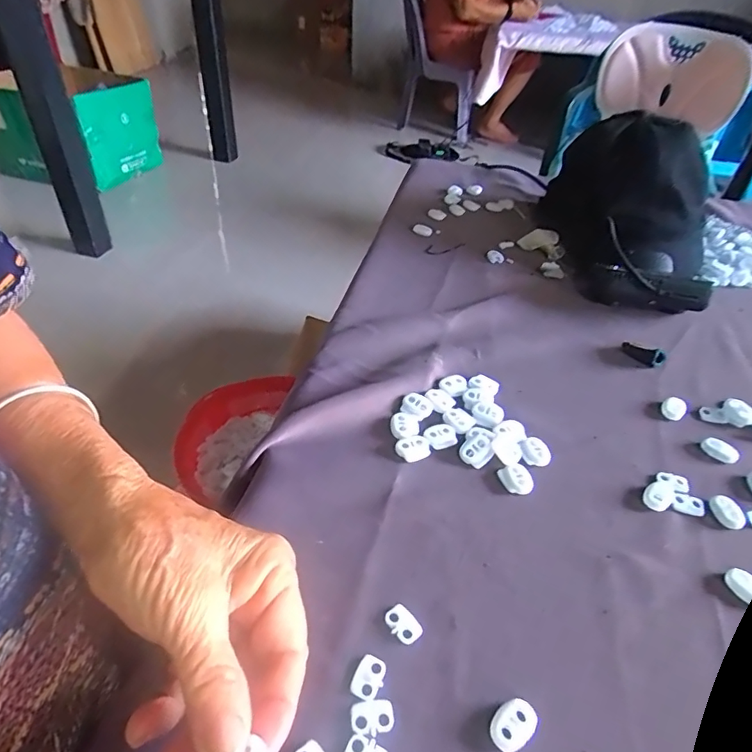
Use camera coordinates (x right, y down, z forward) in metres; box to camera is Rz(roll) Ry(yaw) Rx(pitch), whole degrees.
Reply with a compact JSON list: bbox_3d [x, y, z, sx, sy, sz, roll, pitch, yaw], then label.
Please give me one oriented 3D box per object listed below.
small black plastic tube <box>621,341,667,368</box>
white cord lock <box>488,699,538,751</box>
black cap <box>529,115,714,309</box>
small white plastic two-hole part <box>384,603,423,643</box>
[{"bbox_3d":[0.225,-0.020,0.429,0.017,0.016,0.034,-29,51,-31],"label":"small black plastic tube"},{"bbox_3d":[0.061,0.154,0.224,0.022,0.004,0.016,-28,50,-30],"label":"white cord lock"},{"bbox_3d":[0.258,-0.179,0.525,0.163,0.130,0.248,14,43,13],"label":"black cap"},{"bbox_3d":[0.014,0.125,0.257,0.013,0.004,0.019,-31,51,-32],"label":"small white plastic two-hole part"}]

